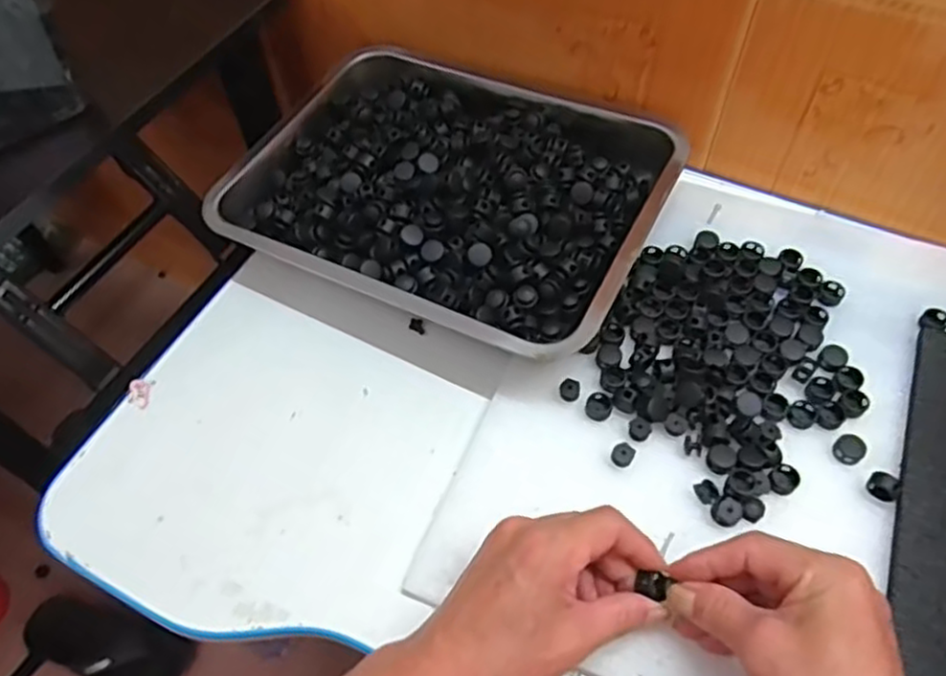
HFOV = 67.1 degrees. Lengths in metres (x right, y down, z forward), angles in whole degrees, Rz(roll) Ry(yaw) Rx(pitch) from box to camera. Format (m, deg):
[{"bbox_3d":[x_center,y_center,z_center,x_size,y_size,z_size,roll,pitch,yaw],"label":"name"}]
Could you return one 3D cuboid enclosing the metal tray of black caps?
[{"bbox_3d":[-0.016,-0.125,0.554,0.314,0.049,0.252,23,60,17],"label":"metal tray of black caps"}]

